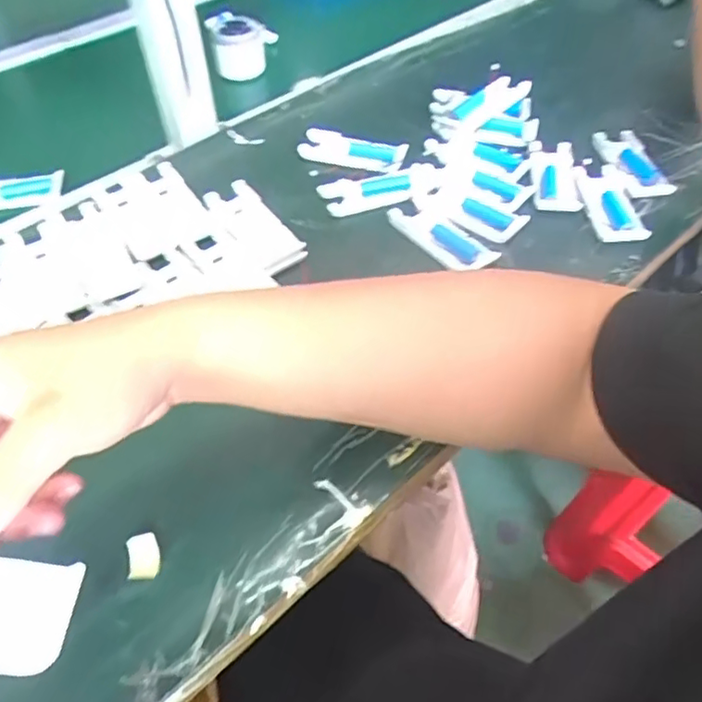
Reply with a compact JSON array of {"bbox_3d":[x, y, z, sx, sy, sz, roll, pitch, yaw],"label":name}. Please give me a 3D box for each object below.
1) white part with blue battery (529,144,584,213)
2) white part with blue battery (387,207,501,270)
[{"bbox_3d":[0.198,-0.171,0.583,0.043,0.016,0.091,4,51,5],"label":"white part with blue battery"},{"bbox_3d":[0.082,-0.105,0.538,0.038,0.019,0.103,-37,59,-25],"label":"white part with blue battery"}]

